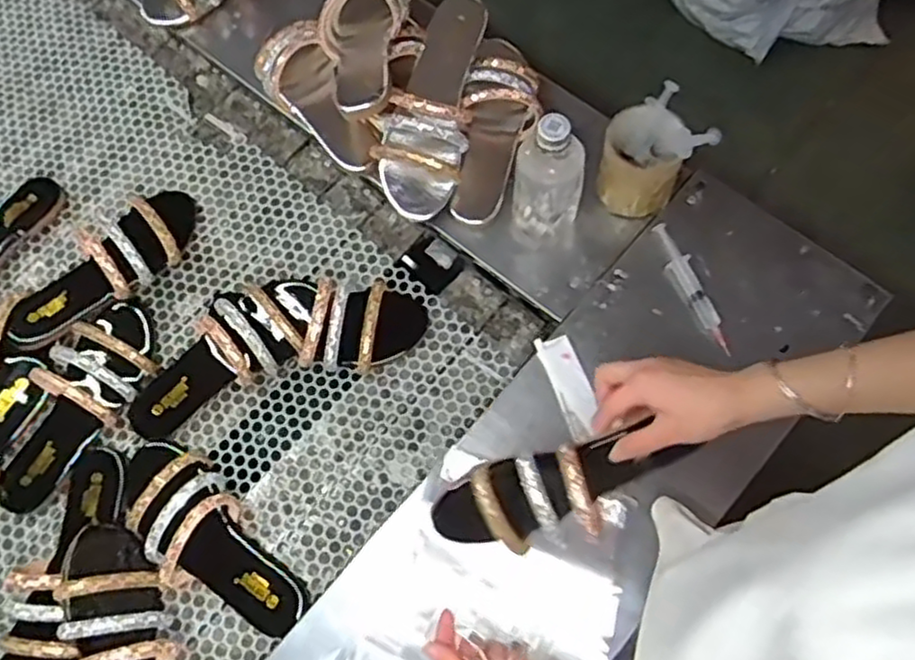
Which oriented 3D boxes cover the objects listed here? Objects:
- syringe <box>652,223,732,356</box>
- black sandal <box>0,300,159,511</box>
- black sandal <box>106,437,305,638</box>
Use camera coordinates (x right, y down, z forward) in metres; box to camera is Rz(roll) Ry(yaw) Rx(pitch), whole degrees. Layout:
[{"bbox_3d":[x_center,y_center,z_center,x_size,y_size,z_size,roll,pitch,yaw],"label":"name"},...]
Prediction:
[{"bbox_3d":[0.248,-0.046,0.748,0.026,0.018,0.154,-21,69,-4],"label":"syringe"},{"bbox_3d":[-0.407,0.077,0.752,0.099,0.058,0.247,23,72,11],"label":"black sandal"},{"bbox_3d":[-0.259,0.206,0.703,0.243,0.048,0.098,42,77,16],"label":"black sandal"}]

